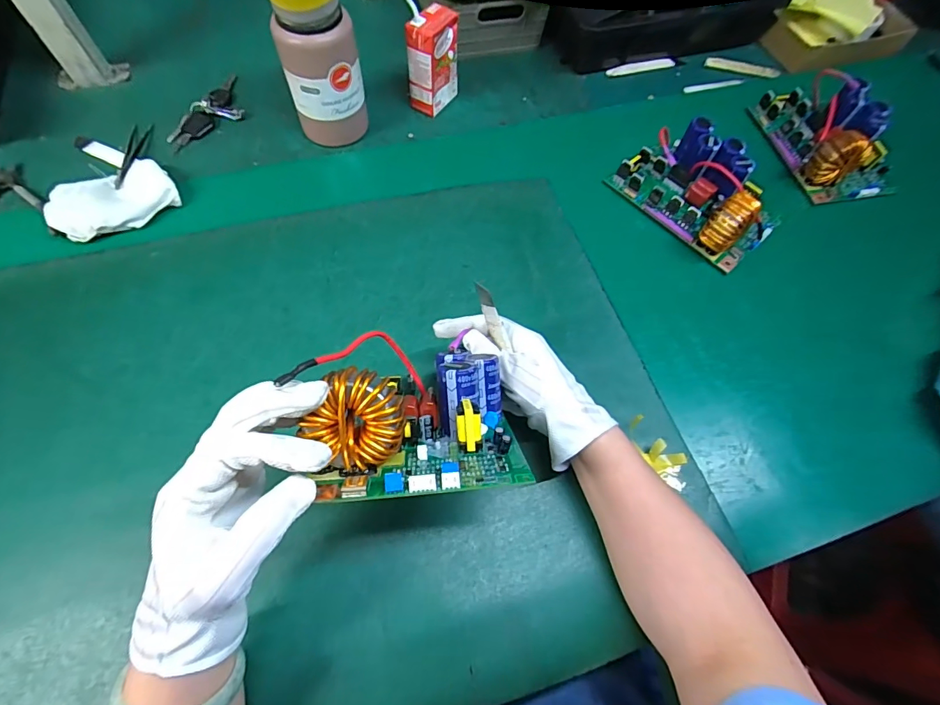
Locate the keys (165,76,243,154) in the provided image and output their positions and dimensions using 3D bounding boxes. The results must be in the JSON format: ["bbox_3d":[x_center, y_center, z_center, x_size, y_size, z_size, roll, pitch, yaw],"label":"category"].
[{"bbox_3d":[-0.350,-0.331,0.599,0.065,0.016,0.156,23,65,8],"label":"keys"}]

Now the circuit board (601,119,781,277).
[{"bbox_3d":[0.295,-0.207,0.553,0.130,0.061,0.191,-33,71,-17],"label":"circuit board"}]

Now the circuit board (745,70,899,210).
[{"bbox_3d":[0.506,-0.308,0.613,0.127,0.064,0.191,-9,65,-8],"label":"circuit board"}]

